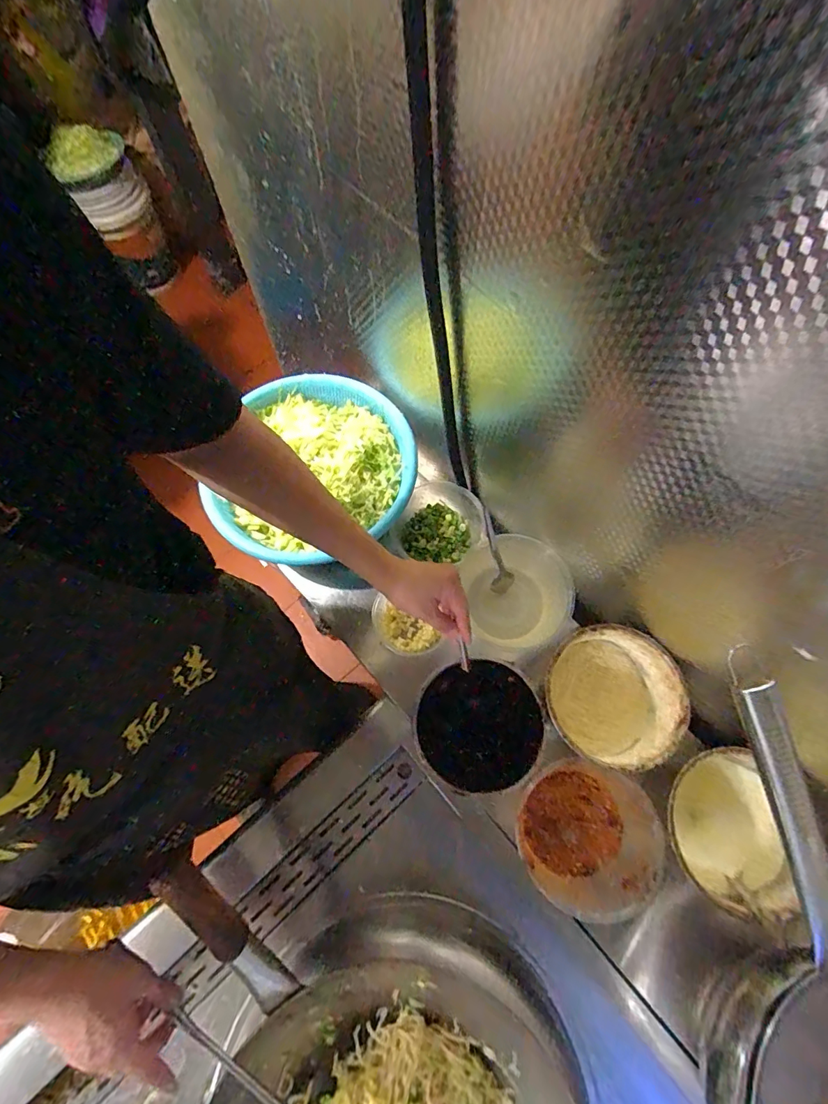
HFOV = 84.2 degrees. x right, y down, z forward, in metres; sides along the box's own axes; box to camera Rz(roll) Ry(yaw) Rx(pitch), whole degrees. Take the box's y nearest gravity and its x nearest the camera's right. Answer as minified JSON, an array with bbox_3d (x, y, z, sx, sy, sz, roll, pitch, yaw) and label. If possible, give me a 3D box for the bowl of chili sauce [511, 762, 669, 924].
[{"bbox_3d":[0.226,0.360,0.587,0.150,0.105,0.147,0,69,0],"label":"bowl of chili sauce"}]

